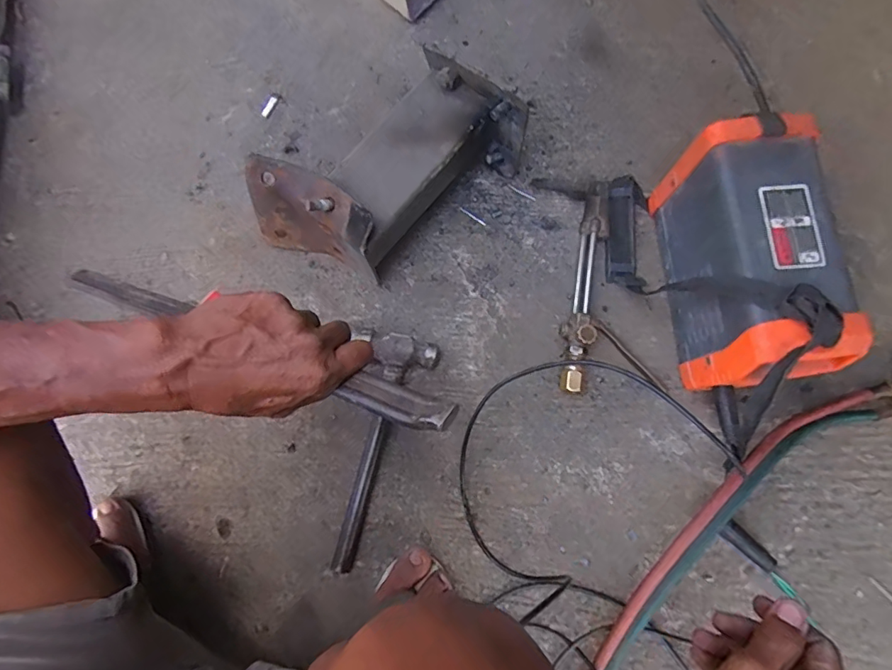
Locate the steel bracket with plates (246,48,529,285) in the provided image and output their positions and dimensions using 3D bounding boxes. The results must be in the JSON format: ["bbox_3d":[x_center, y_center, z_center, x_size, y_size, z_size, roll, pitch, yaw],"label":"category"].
[{"bbox_3d":[-0.074,-0.195,0.599,0.306,0.115,0.164,-41,81,-7],"label":"steel bracket with plates"}]

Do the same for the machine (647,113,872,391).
[{"bbox_3d":[0.306,-0.076,0.521,0.109,0.183,0.245,-4,77,-1],"label":"machine"}]

